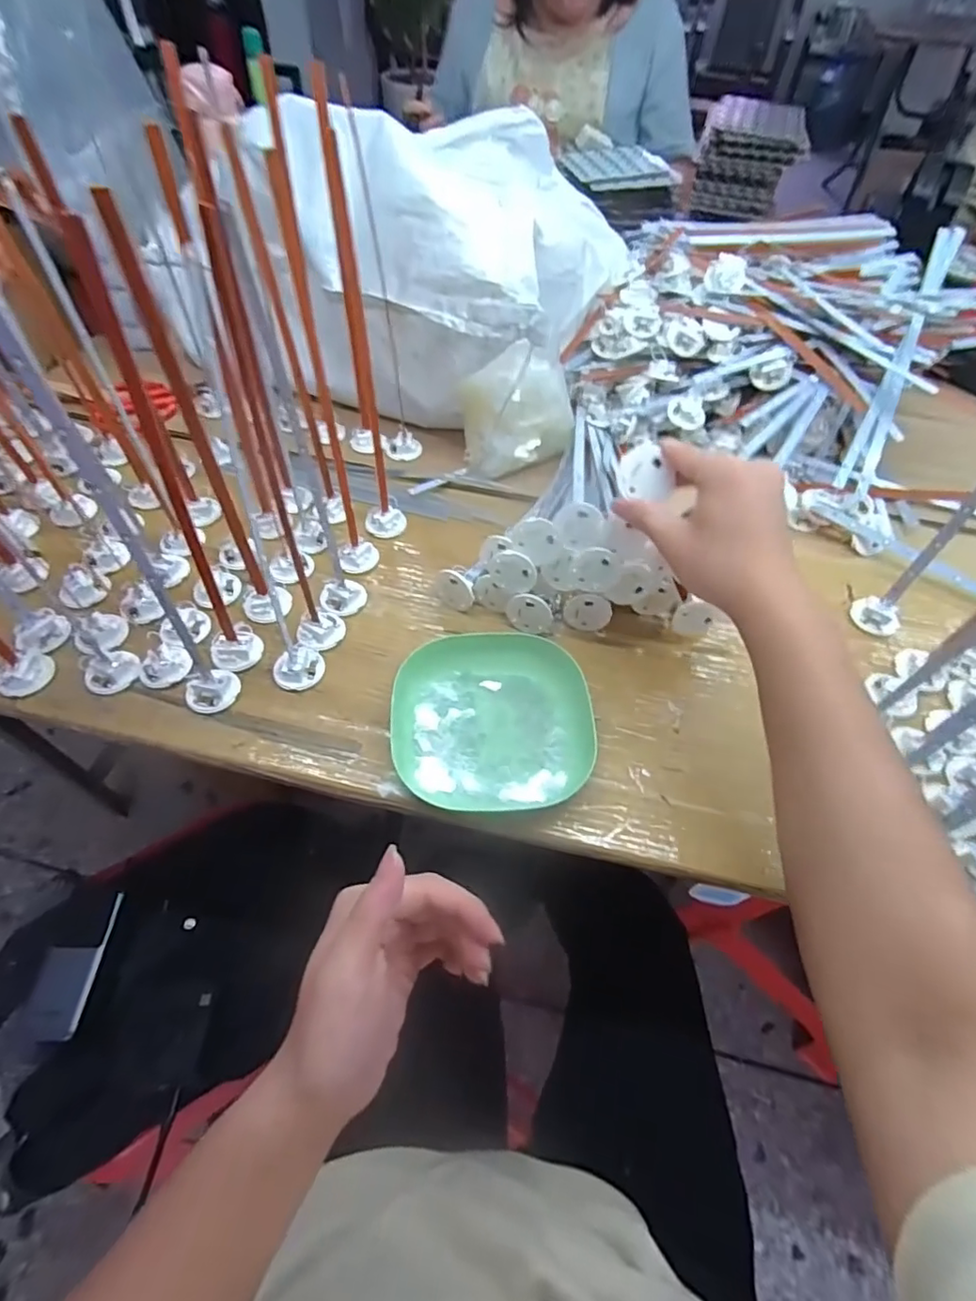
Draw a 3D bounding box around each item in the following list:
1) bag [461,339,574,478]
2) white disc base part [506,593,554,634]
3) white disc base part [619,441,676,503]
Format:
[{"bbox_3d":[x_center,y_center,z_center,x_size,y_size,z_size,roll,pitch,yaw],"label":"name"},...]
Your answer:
[{"bbox_3d":[0.036,-0.236,0.568,0.118,0.108,0.052,-9,55,-11],"label":"bag"},{"bbox_3d":[0.035,-0.031,0.474,0.039,0.034,0.008,19,40,3],"label":"white disc base part"},{"bbox_3d":[0.107,-0.121,0.386,0.037,0.035,0.005,9,14,1],"label":"white disc base part"}]

